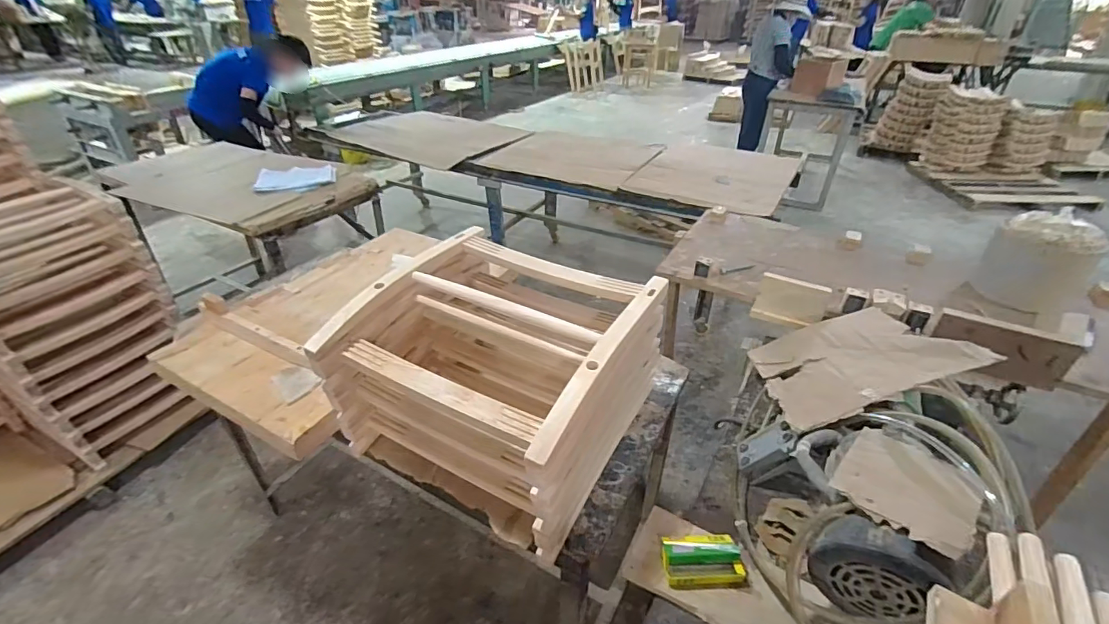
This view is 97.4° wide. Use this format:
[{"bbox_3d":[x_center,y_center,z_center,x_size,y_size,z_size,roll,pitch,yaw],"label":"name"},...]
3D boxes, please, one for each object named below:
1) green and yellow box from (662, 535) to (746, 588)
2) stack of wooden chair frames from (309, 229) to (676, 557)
[{"bbox_3d":[0.245,0.406,0.810,0.133,0.036,0.082,-1,34,-2],"label":"green and yellow box"},{"bbox_3d":[-0.096,0.114,0.920,0.448,0.312,0.426,18,38,24],"label":"stack of wooden chair frames"}]

